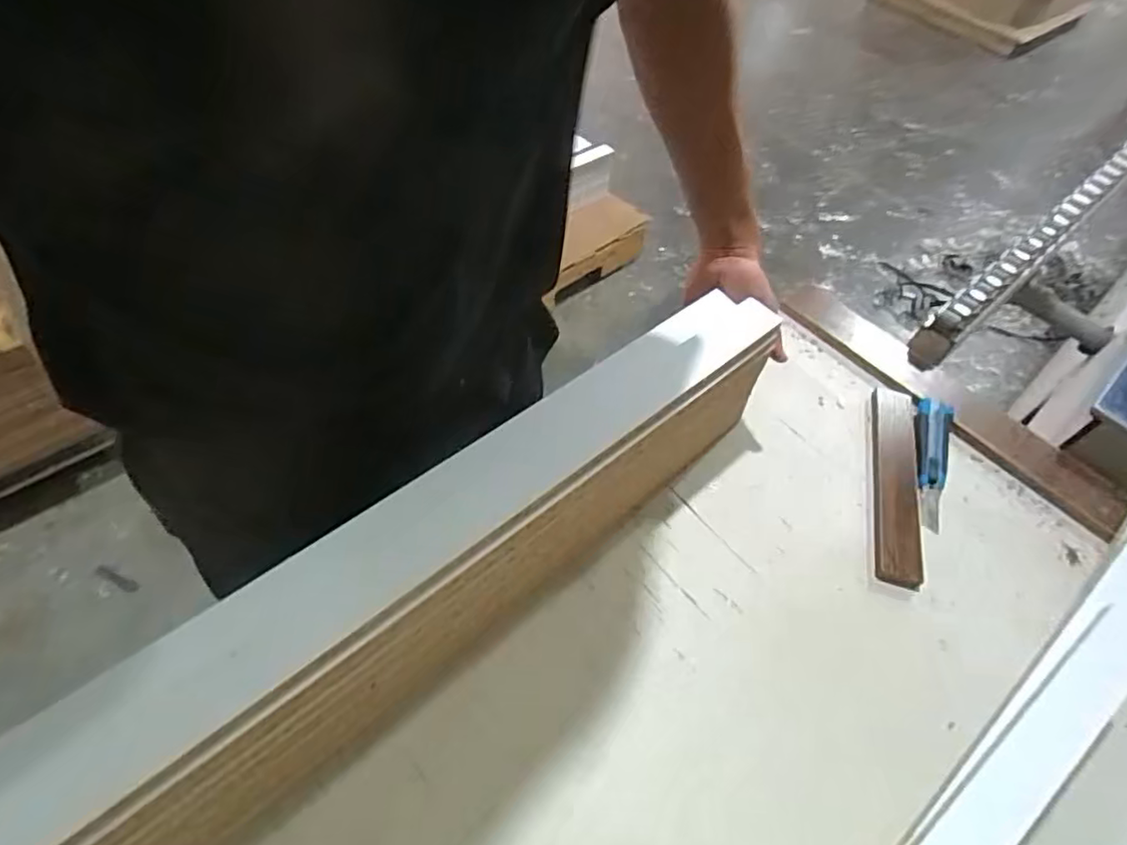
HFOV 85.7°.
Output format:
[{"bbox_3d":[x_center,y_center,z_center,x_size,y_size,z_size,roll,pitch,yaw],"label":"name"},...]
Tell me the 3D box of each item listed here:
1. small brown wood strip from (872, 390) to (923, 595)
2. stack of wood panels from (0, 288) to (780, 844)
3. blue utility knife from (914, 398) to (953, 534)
[{"bbox_3d":[0.389,0.067,0.716,0.050,0.017,0.269,15,52,7],"label":"small brown wood strip"},{"bbox_3d":[-0.091,0.105,0.533,0.750,0.162,0.107,-36,62,-26],"label":"stack of wood panels"},{"bbox_3d":[0.439,0.042,0.717,0.032,0.024,0.174,17,53,9],"label":"blue utility knife"}]

